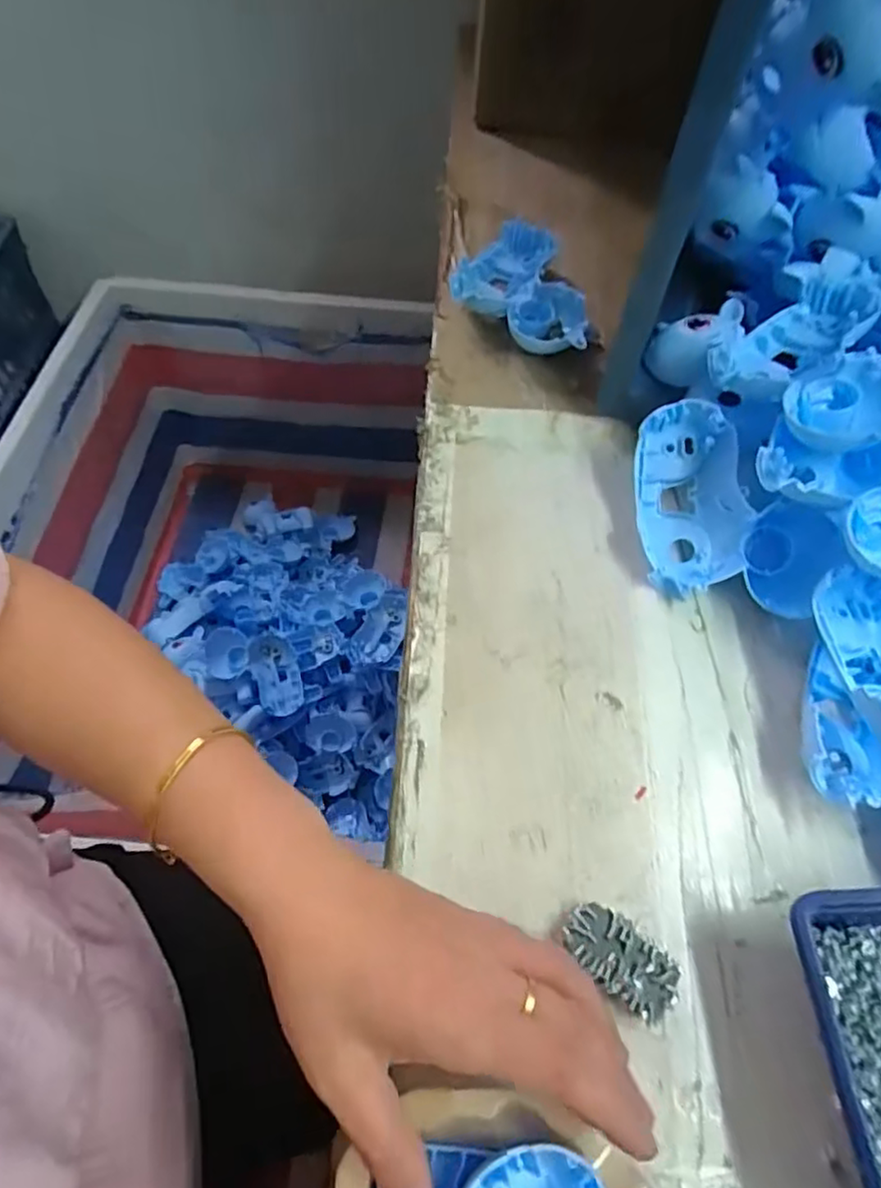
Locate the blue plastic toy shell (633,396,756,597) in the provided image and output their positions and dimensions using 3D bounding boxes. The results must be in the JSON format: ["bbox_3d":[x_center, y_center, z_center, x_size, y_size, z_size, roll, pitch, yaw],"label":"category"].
[{"bbox_3d":[0.165,-0.062,0.424,0.065,0.029,0.121,-5,88,18],"label":"blue plastic toy shell"}]

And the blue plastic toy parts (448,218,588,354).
[{"bbox_3d":[0.067,-0.262,0.551,0.115,0.033,0.151,7,59,0],"label":"blue plastic toy parts"}]

